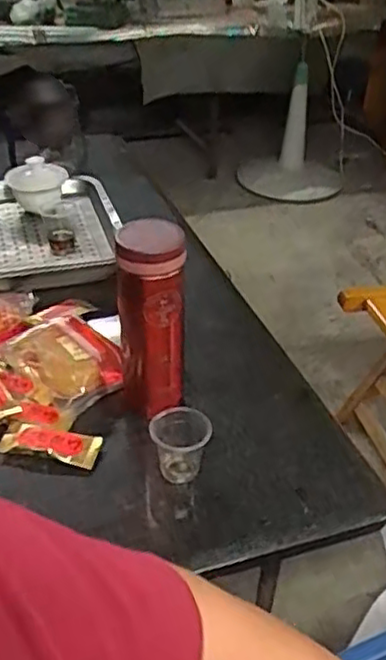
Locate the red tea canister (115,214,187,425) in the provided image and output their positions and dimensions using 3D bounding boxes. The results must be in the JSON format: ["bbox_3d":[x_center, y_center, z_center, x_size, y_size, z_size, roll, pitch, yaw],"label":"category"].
[{"bbox_3d":[-0.038,-0.009,0.637,0.059,0.196,0.066,-2,36,-6],"label":"red tea canister"}]

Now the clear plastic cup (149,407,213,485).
[{"bbox_3d":[-0.011,0.106,0.609,0.052,0.061,0.046,4,36,2],"label":"clear plastic cup"}]

